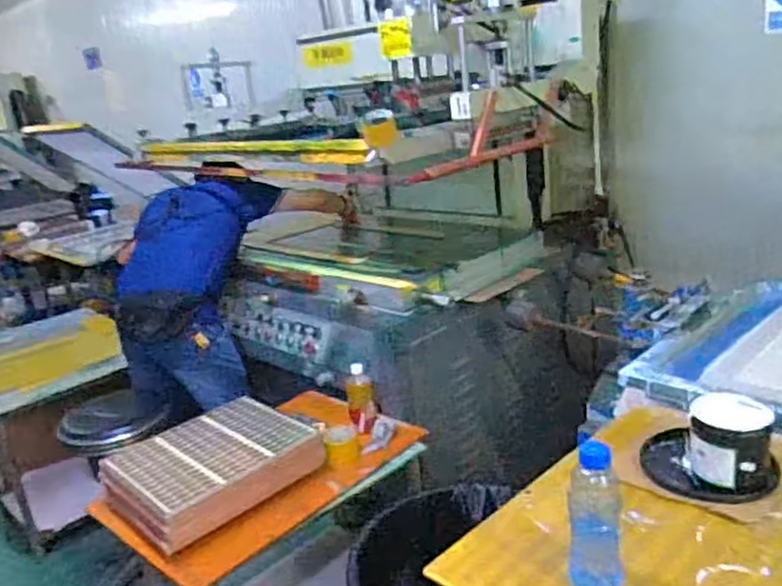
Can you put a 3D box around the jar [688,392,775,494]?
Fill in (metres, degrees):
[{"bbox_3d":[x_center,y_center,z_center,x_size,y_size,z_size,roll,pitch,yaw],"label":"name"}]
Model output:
[{"bbox_3d":[0.556,0.245,1.110,0.126,0.128,0.115,5,21,30],"label":"jar"}]

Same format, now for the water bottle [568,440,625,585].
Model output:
[{"bbox_3d":[0.271,0.307,0.900,0.070,0.211,0.056,0,19,18],"label":"water bottle"}]

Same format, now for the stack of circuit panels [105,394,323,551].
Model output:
[{"bbox_3d":[-0.429,0.399,1.607,0.381,0.081,0.428,12,26,44],"label":"stack of circuit panels"}]

